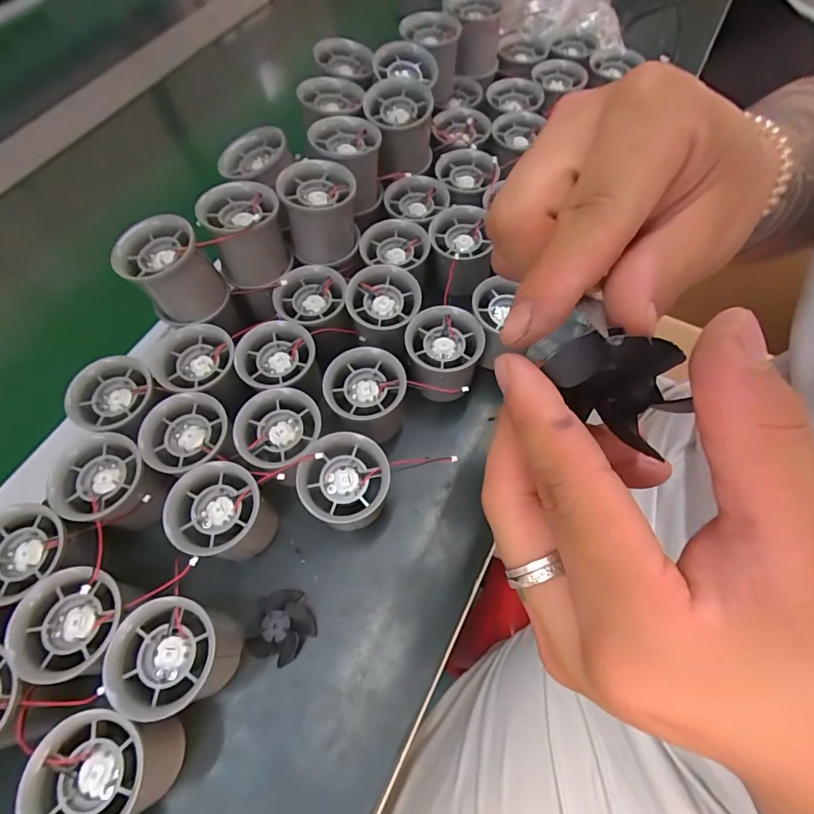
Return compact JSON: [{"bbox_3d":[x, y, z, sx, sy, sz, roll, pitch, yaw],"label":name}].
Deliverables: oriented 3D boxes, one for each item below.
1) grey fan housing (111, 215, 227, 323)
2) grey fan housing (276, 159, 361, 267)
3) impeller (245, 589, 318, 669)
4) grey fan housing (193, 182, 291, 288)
[{"bbox_3d":[-0.165,-0.094,0.319,0.056,0.061,0.052,-35,67,-14],"label":"grey fan housing"},{"bbox_3d":[-0.065,-0.148,0.345,0.054,0.058,0.054,-17,63,-6],"label":"grey fan housing"},{"bbox_3d":[-0.080,0.138,0.281,0.040,0.013,0.039,-1,63,2],"label":"impeller"},{"bbox_3d":[-0.118,-0.128,0.336,0.056,0.058,0.052,-1,63,2],"label":"grey fan housing"}]

